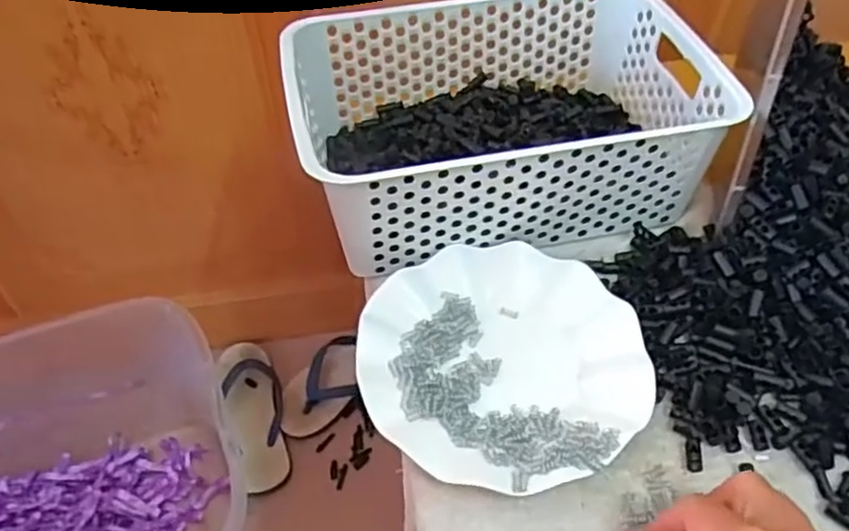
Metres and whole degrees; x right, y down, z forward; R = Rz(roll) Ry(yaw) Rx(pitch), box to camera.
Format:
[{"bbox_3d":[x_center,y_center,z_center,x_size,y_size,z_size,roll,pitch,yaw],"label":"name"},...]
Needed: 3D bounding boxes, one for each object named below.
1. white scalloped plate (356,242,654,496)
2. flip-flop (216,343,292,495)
[{"bbox_3d":[0.050,0.061,0.457,0.181,0.022,0.177,0,49,0],"label":"white scalloped plate"},{"bbox_3d":[-0.242,0.207,0.979,0.086,0.023,0.234,-2,49,-25],"label":"flip-flop"}]

